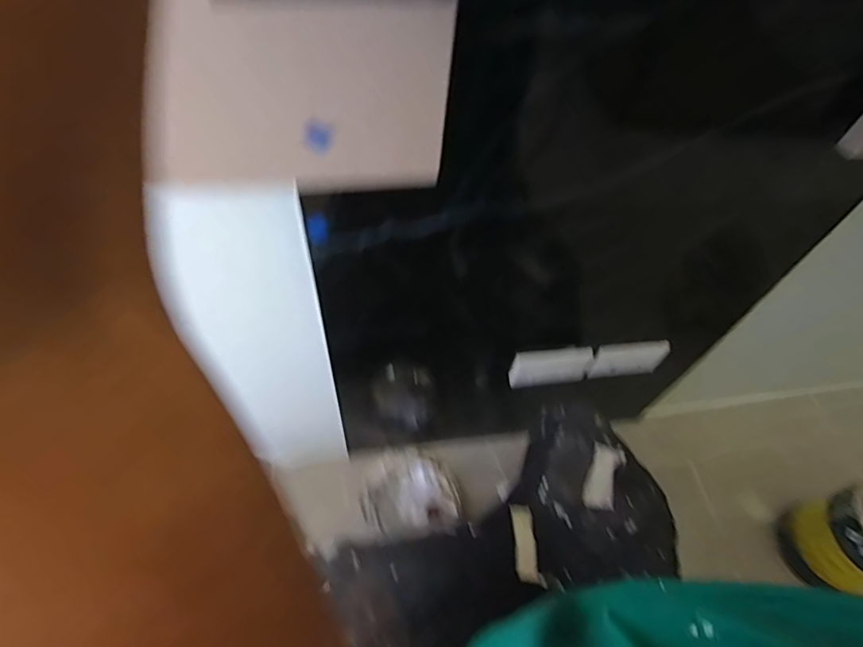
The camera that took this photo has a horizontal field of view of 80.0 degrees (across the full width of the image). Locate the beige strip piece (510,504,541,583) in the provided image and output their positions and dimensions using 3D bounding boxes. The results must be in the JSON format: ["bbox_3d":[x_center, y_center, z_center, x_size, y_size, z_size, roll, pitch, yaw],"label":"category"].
[{"bbox_3d":[0.125,0.293,0.689,0.027,0.004,0.097,-9,58,10],"label":"beige strip piece"}]

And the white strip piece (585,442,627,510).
[{"bbox_3d":[0.242,0.214,0.720,0.041,0.011,0.093,19,57,11],"label":"white strip piece"}]

